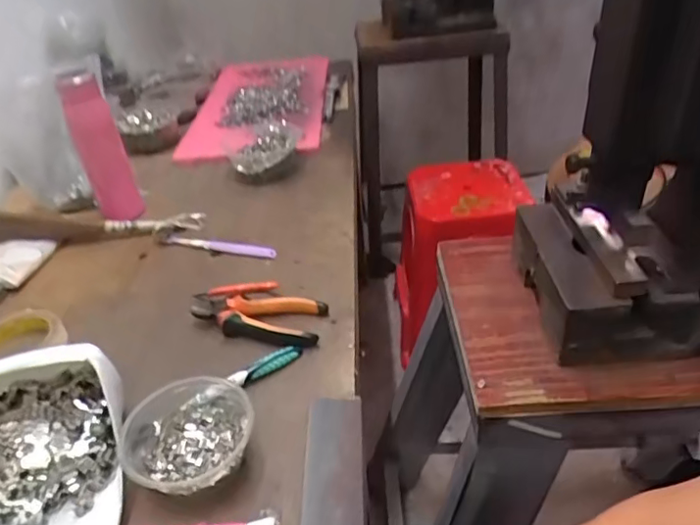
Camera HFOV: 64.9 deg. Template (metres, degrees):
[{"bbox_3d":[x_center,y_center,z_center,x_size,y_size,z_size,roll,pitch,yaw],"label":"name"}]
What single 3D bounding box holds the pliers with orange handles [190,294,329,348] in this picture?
[{"bbox_3d":[-0.109,0.056,0.625,0.165,0.019,0.067,10,38,18],"label":"pliers with orange handles"}]

